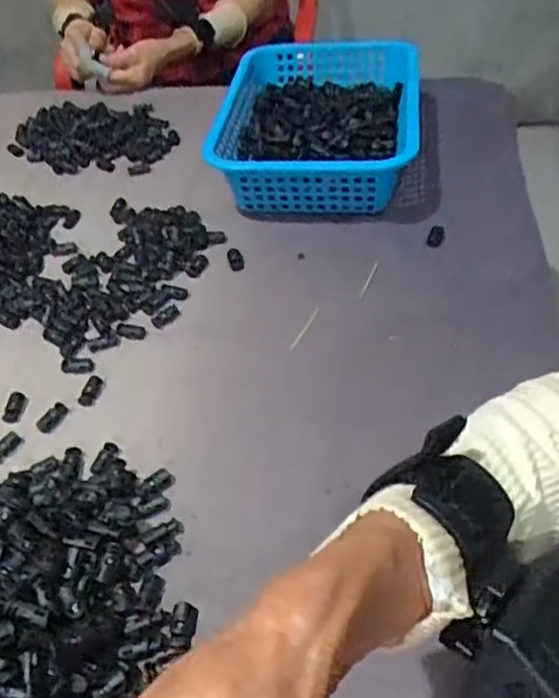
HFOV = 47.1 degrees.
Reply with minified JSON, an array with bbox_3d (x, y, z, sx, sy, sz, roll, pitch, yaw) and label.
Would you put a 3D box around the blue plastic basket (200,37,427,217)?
[{"bbox_3d":[0.046,-0.258,0.747,0.204,0.093,0.267,5,48,10],"label":"blue plastic basket"}]

